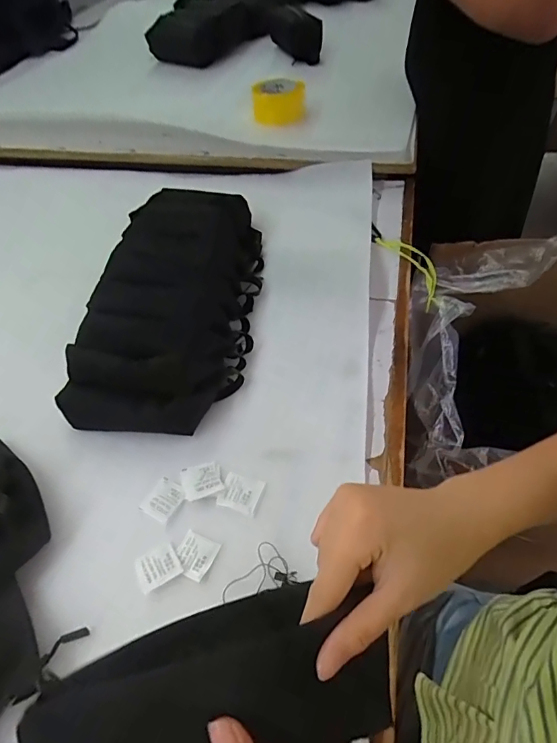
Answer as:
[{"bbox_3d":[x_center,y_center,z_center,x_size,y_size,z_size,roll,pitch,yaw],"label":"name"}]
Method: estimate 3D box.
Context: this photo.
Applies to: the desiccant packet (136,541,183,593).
[{"bbox_3d":[-0.116,0.188,0.441,0.040,0.004,0.036,-24,52,-14],"label":"desiccant packet"}]

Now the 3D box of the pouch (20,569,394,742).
[{"bbox_3d":[-0.022,0.168,0.234,0.172,0.011,0.085,-9,64,-27],"label":"pouch"}]

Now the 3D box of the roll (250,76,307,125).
[{"bbox_3d":[0.002,-0.570,0.968,0.107,0.071,0.107,-3,50,3],"label":"roll"}]

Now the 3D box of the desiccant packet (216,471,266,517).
[{"bbox_3d":[-0.039,0.129,0.485,0.043,0.005,0.039,12,53,15],"label":"desiccant packet"}]

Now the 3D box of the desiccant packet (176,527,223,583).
[{"bbox_3d":[-0.082,0.179,0.446,0.038,0.004,0.039,18,55,19],"label":"desiccant packet"}]

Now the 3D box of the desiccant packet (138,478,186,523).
[{"bbox_3d":[-0.122,0.136,0.487,0.037,0.004,0.041,22,56,22],"label":"desiccant packet"}]

